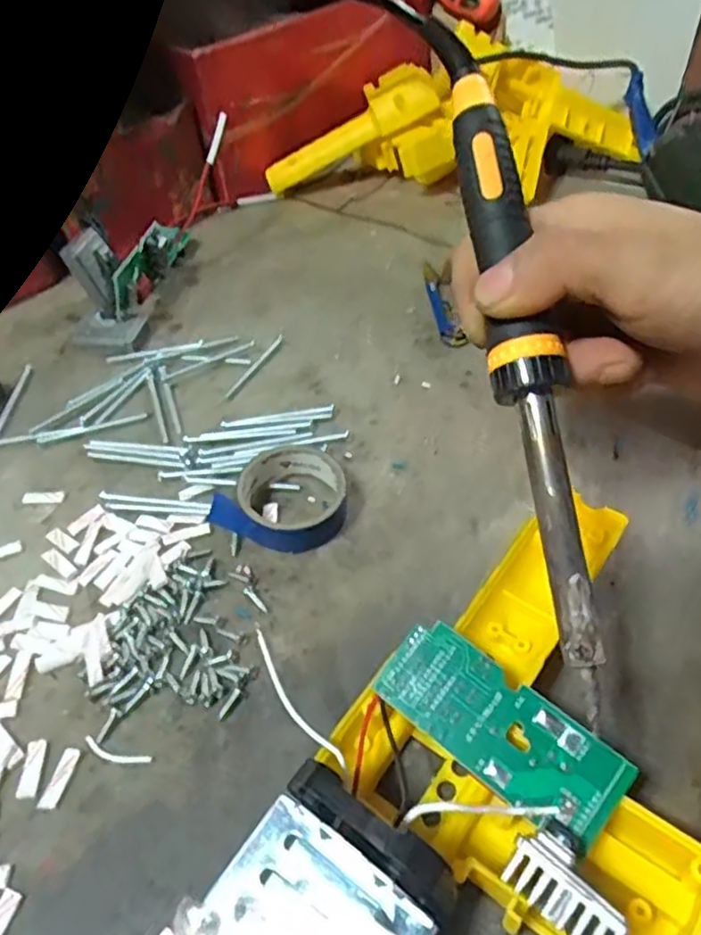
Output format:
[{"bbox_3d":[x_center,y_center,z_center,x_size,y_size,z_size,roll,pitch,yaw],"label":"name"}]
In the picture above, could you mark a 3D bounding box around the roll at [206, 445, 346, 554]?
[{"bbox_3d":[-0.034,0.017,0.324,0.063,0.022,0.055,-11,46,-4],"label":"roll"}]

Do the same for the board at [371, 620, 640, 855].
[{"bbox_3d":[0.048,0.085,0.222,0.080,0.004,0.033,34,79,23],"label":"board"}]

